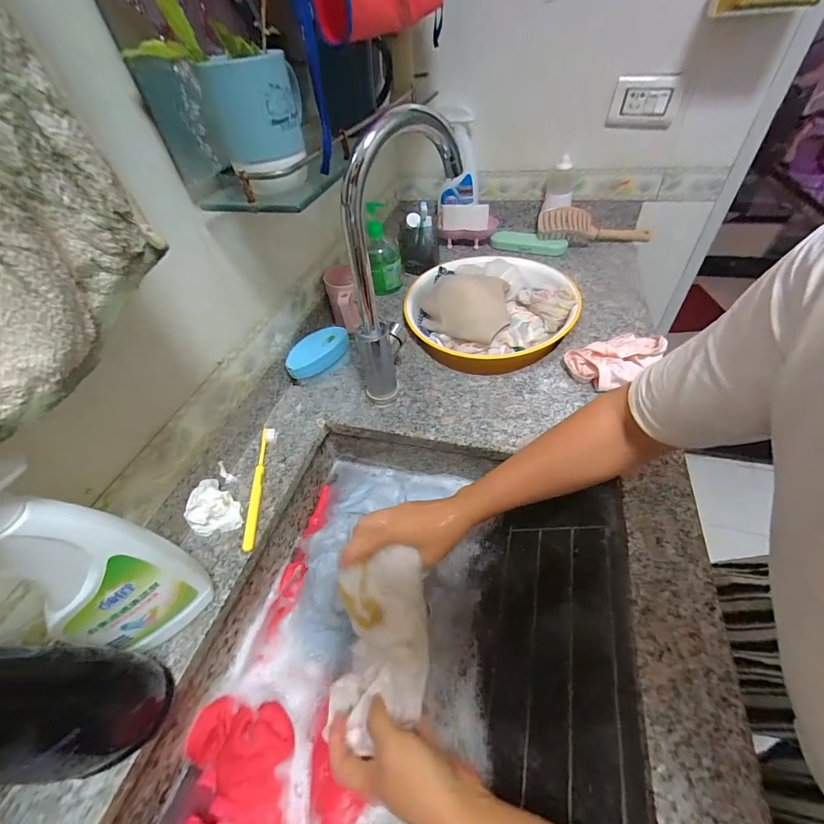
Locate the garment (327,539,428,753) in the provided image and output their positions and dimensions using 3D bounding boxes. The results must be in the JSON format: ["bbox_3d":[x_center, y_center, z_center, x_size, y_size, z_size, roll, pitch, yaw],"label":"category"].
[{"bbox_3d":[-0.032,0.234,0.386,0.093,0.082,0.161,4,48,11],"label":"garment"}]

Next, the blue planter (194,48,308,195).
[{"bbox_3d":[-0.146,-0.281,0.365,0.082,0.095,0.088,-19,48,-10],"label":"blue planter"}]

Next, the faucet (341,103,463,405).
[{"bbox_3d":[-0.017,-0.182,0.492,0.178,0.337,0.062,-34,53,-22],"label":"faucet"}]

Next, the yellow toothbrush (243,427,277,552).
[{"bbox_3d":[-0.194,0.089,0.476,0.017,0.009,0.175,-8,47,0],"label":"yellow toothbrush"}]

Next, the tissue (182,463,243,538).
[{"bbox_3d":[-0.241,0.100,0.451,0.051,0.045,0.085,-19,48,-10],"label":"tissue"}]

